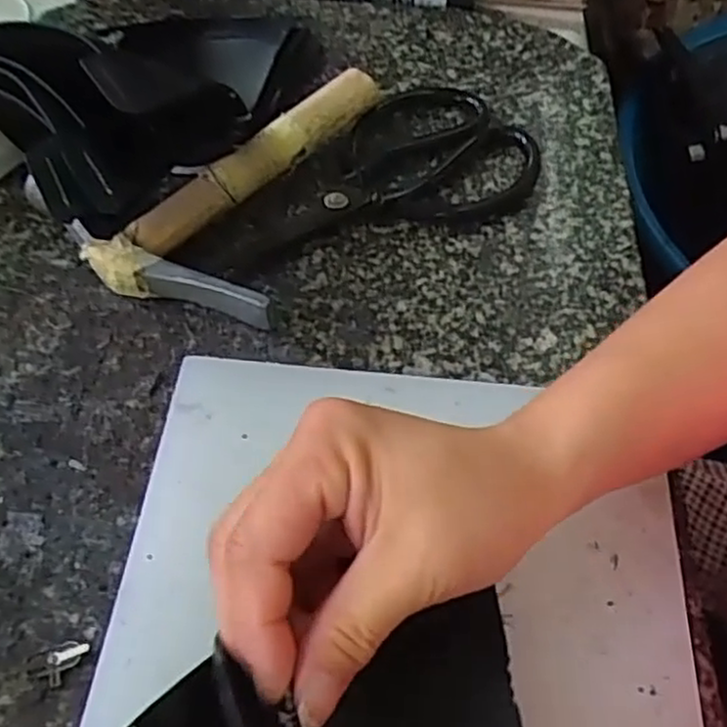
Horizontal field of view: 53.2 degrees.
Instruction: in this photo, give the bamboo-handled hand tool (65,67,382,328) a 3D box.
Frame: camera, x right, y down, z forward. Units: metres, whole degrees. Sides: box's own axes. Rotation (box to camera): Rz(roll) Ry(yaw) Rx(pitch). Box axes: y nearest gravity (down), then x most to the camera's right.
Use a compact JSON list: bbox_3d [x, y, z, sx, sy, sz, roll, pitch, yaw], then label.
[{"bbox_3d":[-0.041,-0.079,0.366,0.183,0.028,0.084,-39,64,-21],"label":"bamboo-handled hand tool"}]

